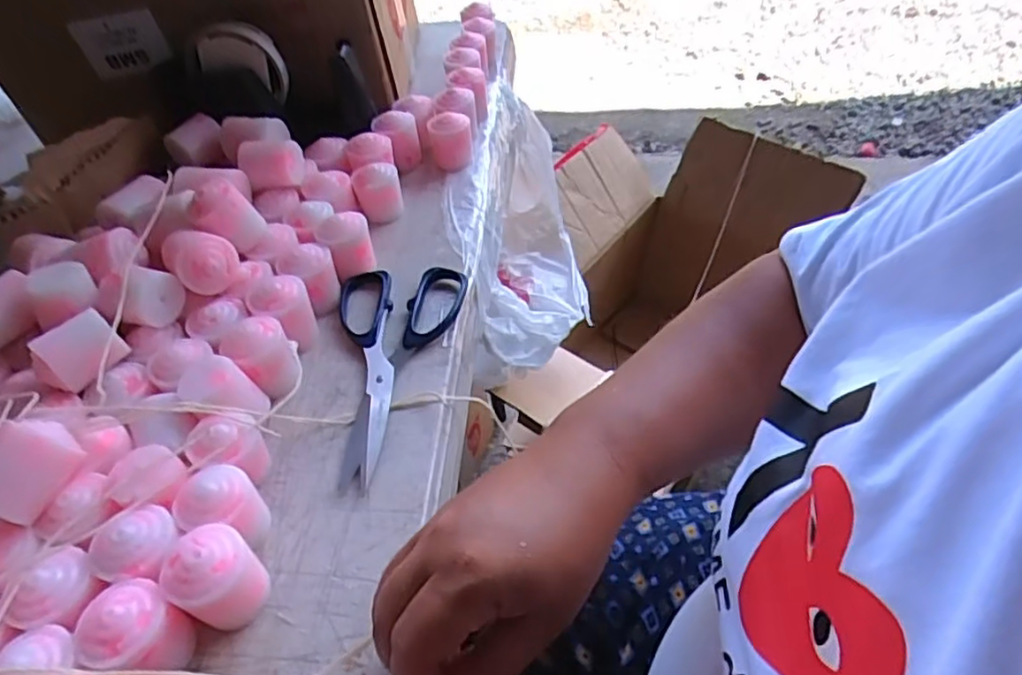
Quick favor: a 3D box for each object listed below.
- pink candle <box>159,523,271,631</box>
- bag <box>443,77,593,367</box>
[{"bbox_3d":[-0.141,0.114,0.313,0.037,0.047,0.036,-3,47,4],"label":"pink candle"},{"bbox_3d":[0.012,-0.102,0.650,0.116,0.173,0.330,-4,47,4],"label":"bag"}]

